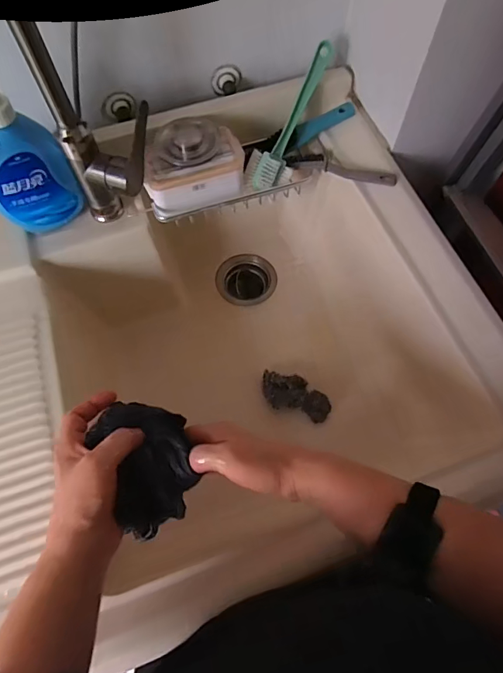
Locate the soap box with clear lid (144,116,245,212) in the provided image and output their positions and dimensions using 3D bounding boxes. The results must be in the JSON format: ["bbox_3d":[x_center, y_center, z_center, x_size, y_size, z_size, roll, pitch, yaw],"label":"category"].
[{"bbox_3d":[-0.077,-0.229,0.576,0.130,0.076,0.074,-17,67,-7],"label":"soap box with clear lid"}]

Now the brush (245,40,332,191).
[{"bbox_3d":[0.057,-0.299,0.608,0.055,0.035,0.211,26,93,11],"label":"brush"}]

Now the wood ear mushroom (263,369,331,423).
[{"bbox_3d":[0.068,0.089,0.671,0.109,0.028,0.054,17,67,7],"label":"wood ear mushroom"}]

